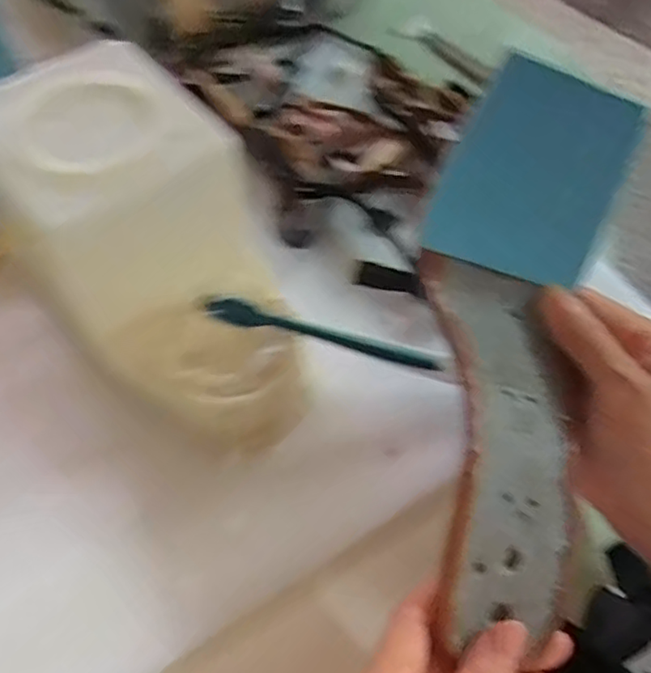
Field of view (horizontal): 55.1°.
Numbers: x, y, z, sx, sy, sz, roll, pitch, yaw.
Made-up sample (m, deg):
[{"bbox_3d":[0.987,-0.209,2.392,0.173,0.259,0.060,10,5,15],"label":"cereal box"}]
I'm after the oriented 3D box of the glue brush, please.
[{"bbox_3d":[0.000,0.000,0.314,0.120,0.013,0.011,15,55,-10],"label":"glue brush"}]

